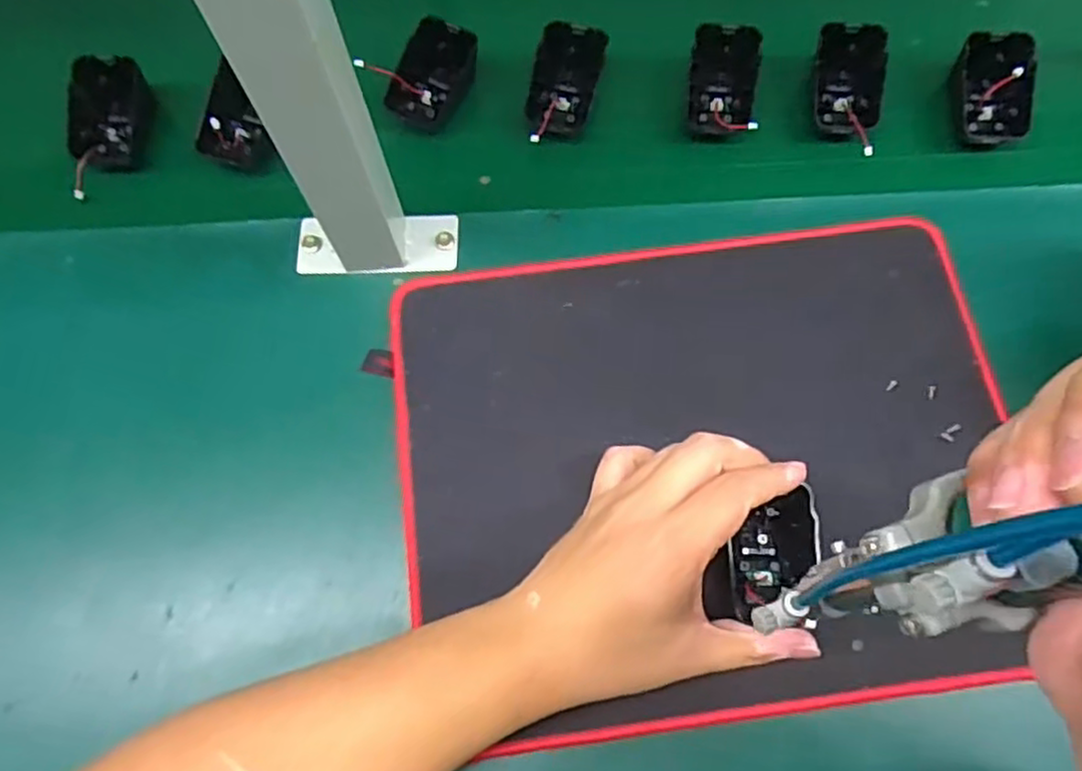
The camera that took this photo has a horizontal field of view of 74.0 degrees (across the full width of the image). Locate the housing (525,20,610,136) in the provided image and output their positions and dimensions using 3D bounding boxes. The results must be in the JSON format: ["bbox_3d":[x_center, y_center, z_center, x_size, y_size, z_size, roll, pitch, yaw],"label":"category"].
[{"bbox_3d":[0.016,-0.199,0.472,0.044,0.034,0.068,16,74,6],"label":"housing"}]

